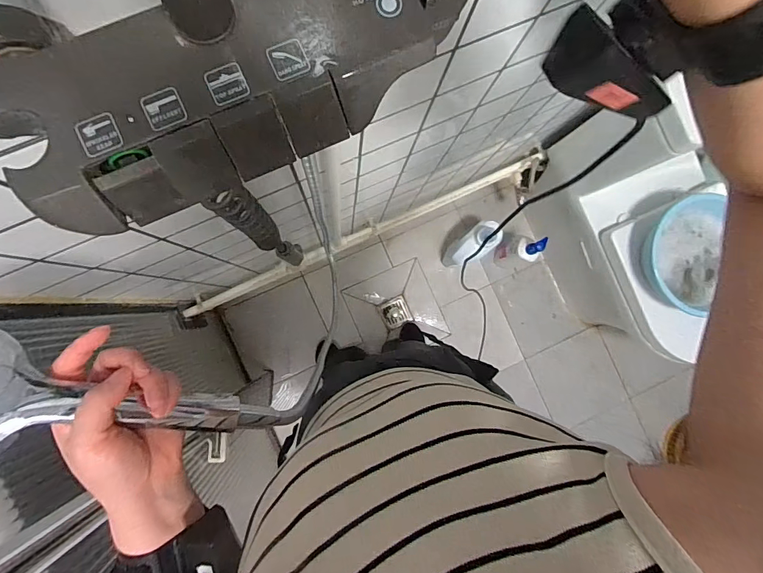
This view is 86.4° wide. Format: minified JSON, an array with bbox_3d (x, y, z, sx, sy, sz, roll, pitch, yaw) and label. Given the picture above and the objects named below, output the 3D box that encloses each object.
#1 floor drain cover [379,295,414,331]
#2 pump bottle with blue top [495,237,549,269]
[{"bbox_3d":[0.051,0.093,1.421,0.097,0.009,0.095,-25,91,-6],"label":"floor drain cover"},{"bbox_3d":[0.452,-0.114,1.323,0.087,0.250,0.102,-23,91,-6],"label":"pump bottle with blue top"}]

